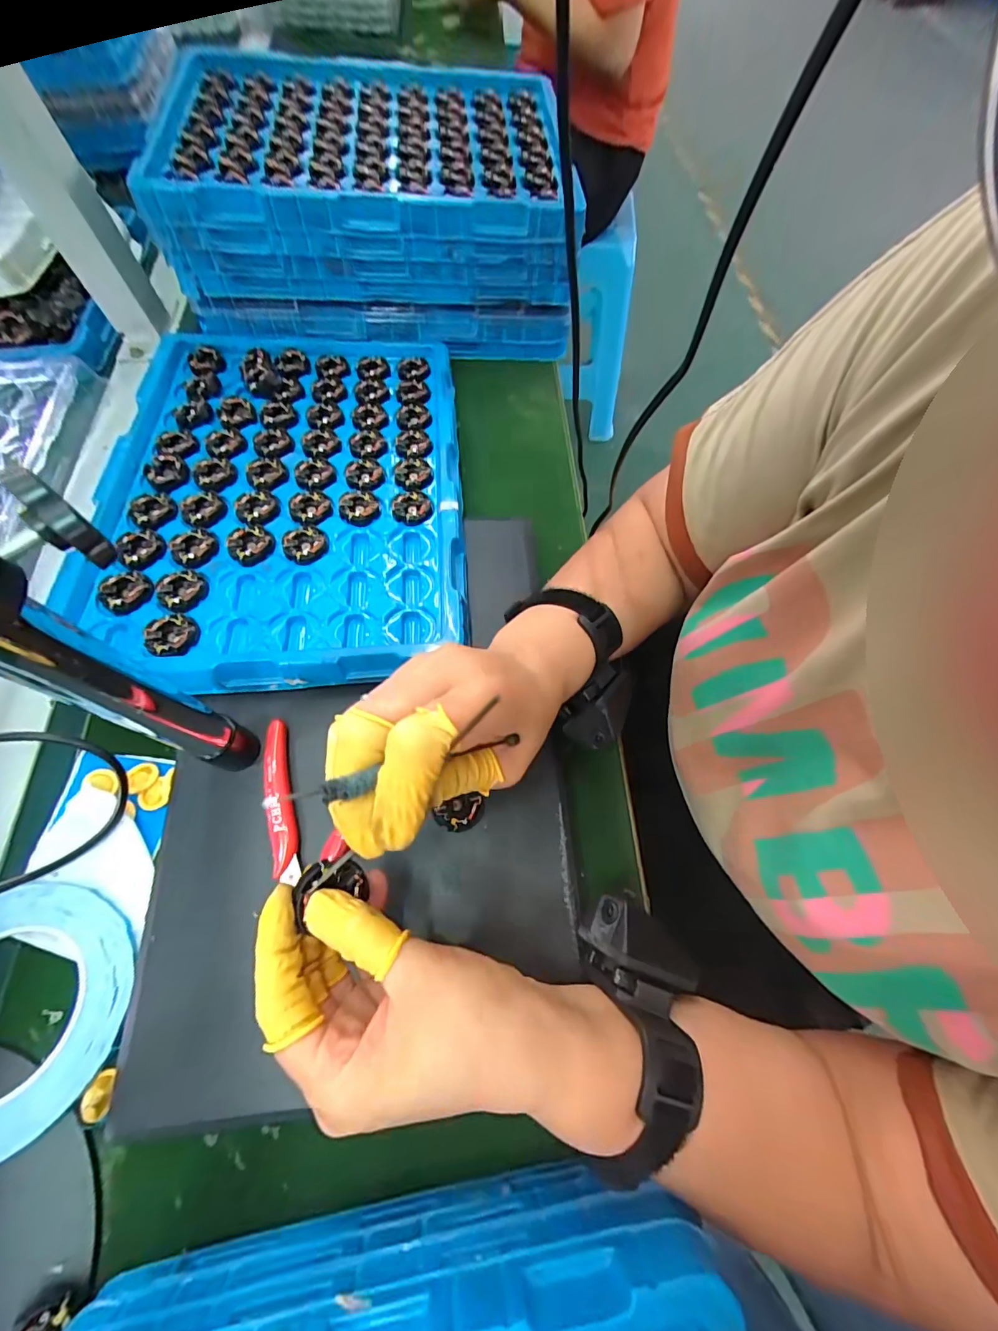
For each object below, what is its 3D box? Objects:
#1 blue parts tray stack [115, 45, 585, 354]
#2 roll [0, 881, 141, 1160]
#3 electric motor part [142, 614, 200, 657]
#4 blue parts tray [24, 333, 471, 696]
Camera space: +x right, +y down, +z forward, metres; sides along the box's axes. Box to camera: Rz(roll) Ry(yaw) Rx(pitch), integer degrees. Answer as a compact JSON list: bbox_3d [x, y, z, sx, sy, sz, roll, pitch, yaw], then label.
[{"bbox_3d":[-0.118,-0.485,0.481,0.371,0.114,0.304,-1,63,-5],"label":"blue parts tray stack"},{"bbox_3d":[-0.263,0.183,0.238,0.121,0.010,0.121,0,63,-1],"label":"roll"},{"bbox_3d":[-0.218,-0.021,0.304,0.033,0.006,0.031,0,67,-1],"label":"electric motor part"},{"bbox_3d":[-0.175,-0.152,0.376,0.280,0.029,0.370,-4,67,-2],"label":"blue parts tray"}]

